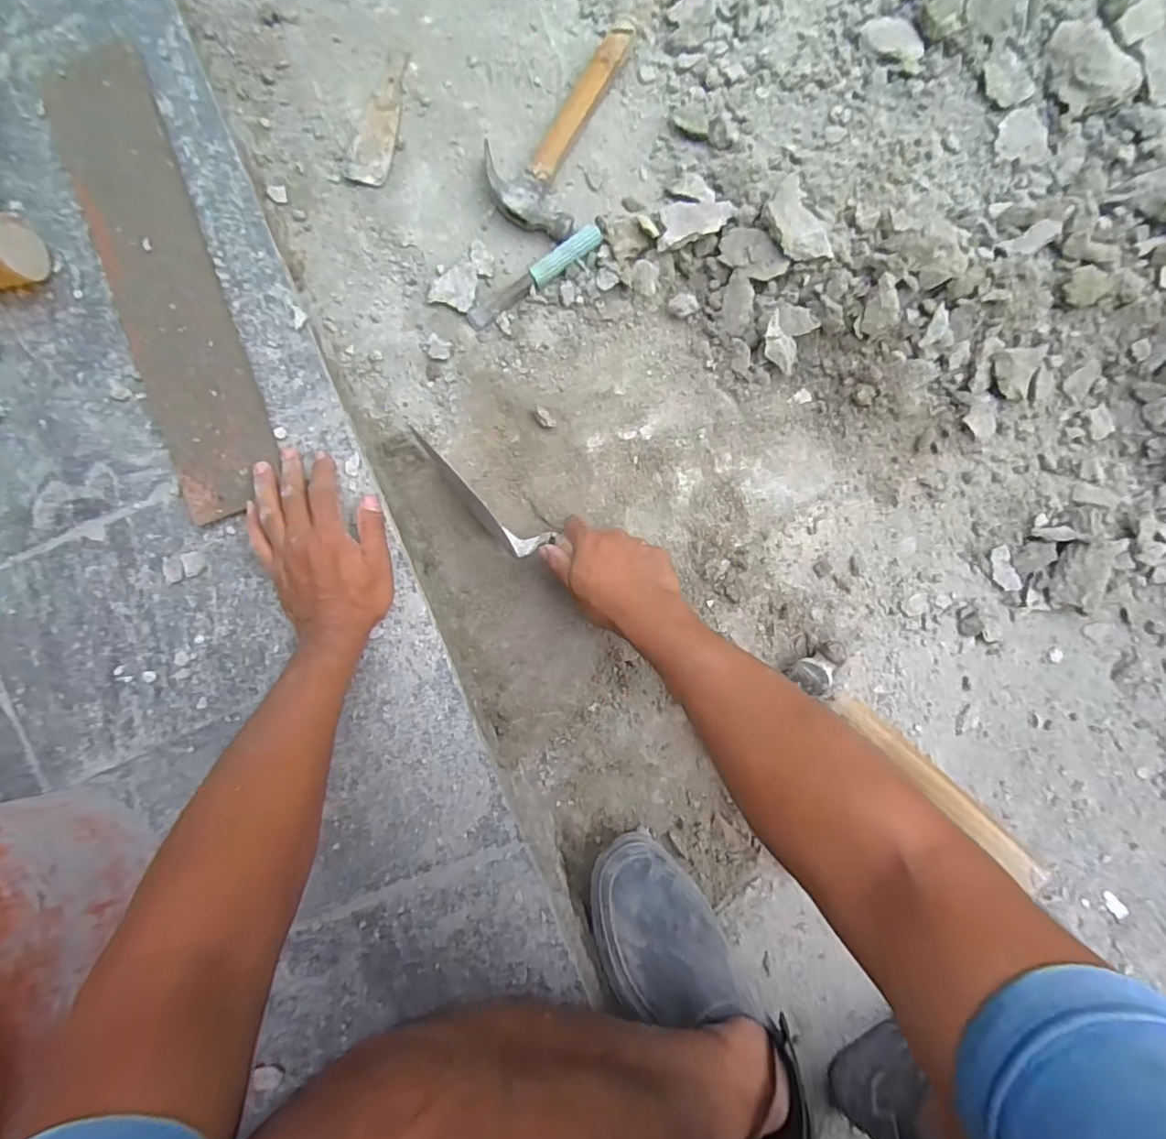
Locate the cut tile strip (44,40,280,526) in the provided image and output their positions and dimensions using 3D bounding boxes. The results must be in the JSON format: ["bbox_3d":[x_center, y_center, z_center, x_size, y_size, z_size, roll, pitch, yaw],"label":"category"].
[{"bbox_3d":[-0.355,-0.239,0.464,0.092,0.013,0.392,-19,90,3],"label":"cut tile strip"}]

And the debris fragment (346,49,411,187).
[{"bbox_3d":[-0.201,-0.457,0.558,0.041,0.005,0.136,18,91,0],"label":"debris fragment"}]

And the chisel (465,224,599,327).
[{"bbox_3d":[-0.049,-0.291,0.548,0.151,0.018,0.023,-32,91,1],"label":"chisel"}]

